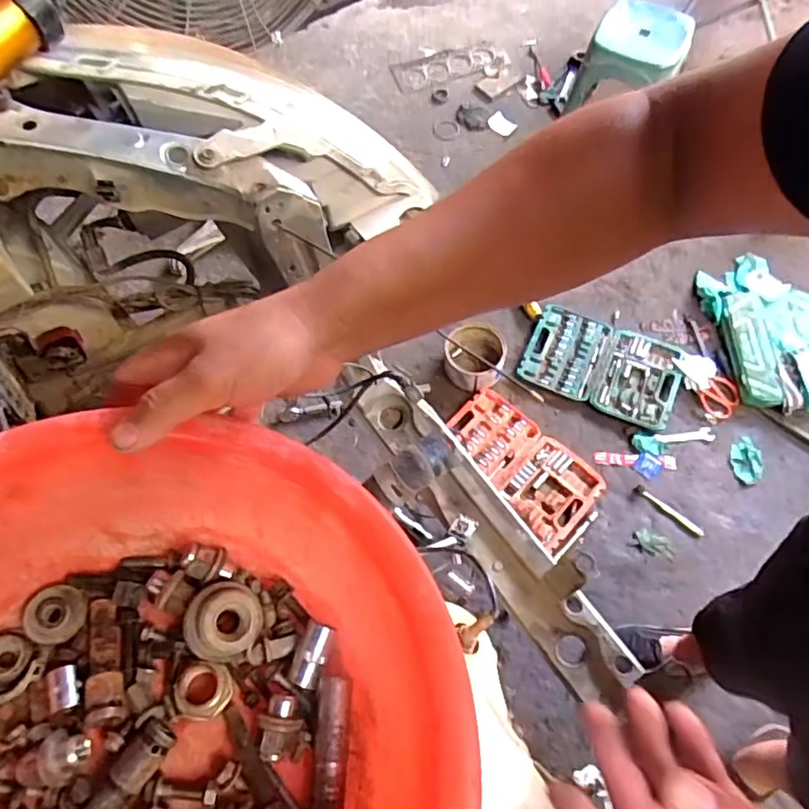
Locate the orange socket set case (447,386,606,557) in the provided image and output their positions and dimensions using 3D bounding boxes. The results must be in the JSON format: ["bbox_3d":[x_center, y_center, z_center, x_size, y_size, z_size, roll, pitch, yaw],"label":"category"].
[{"bbox_3d":[0.287,0.147,1.499,0.401,0.050,0.234,41,73,18],"label":"orange socket set case"}]

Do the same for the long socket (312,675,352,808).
[{"bbox_3d":[-0.044,0.209,0.368,0.020,0.016,0.076,0,61,3],"label":"long socket"}]

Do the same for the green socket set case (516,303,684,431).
[{"bbox_3d":[0.532,-0.110,1.603,0.391,0.055,0.259,22,68,12],"label":"green socket set case"}]

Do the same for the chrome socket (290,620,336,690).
[{"bbox_3d":[-0.060,0.164,0.393,0.018,0.019,0.040,14,67,9],"label":"chrome socket"}]

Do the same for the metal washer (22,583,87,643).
[{"bbox_3d":[-0.232,0.139,0.397,0.037,0.010,0.037,9,61,-17],"label":"metal washer"}]

